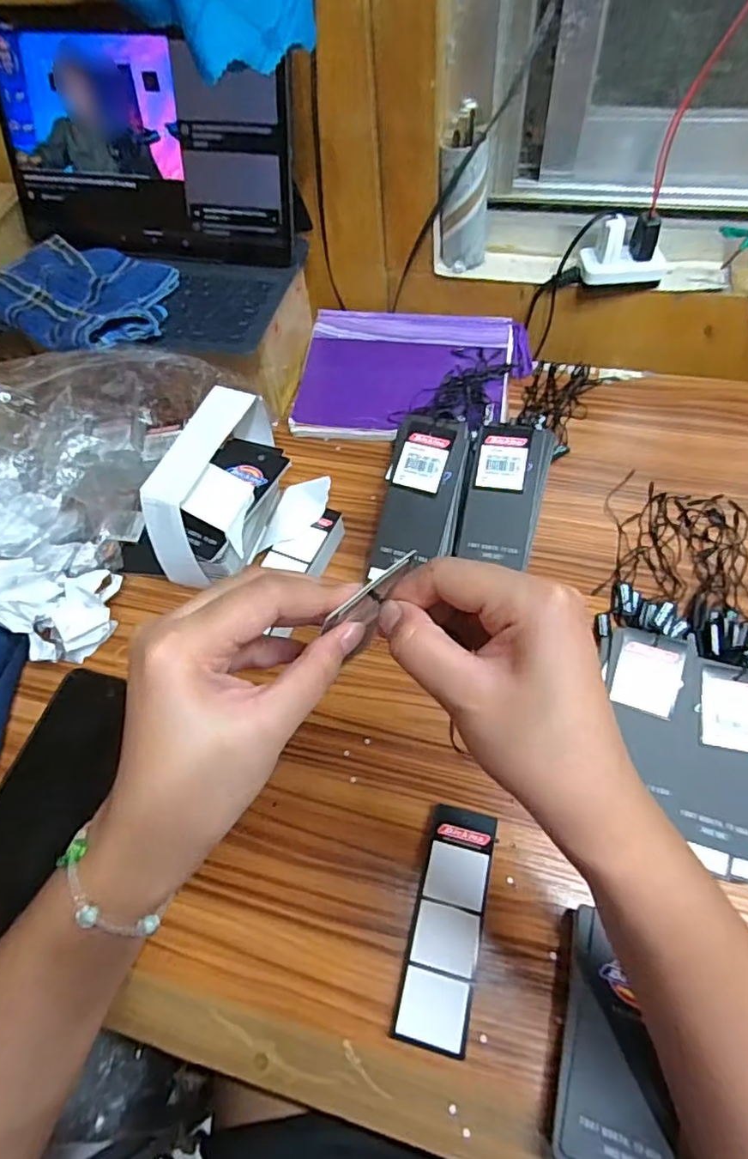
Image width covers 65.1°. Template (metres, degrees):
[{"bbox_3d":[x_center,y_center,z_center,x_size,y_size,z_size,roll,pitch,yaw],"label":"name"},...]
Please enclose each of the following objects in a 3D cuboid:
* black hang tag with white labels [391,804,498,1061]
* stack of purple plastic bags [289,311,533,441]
[{"bbox_3d":[0.043,0.195,0.337,0.038,0.004,0.119,9,59,13],"label":"black hang tag with white labels"},{"bbox_3d":[0.037,-0.199,0.576,0.215,0.019,0.152,7,67,11],"label":"stack of purple plastic bags"}]

